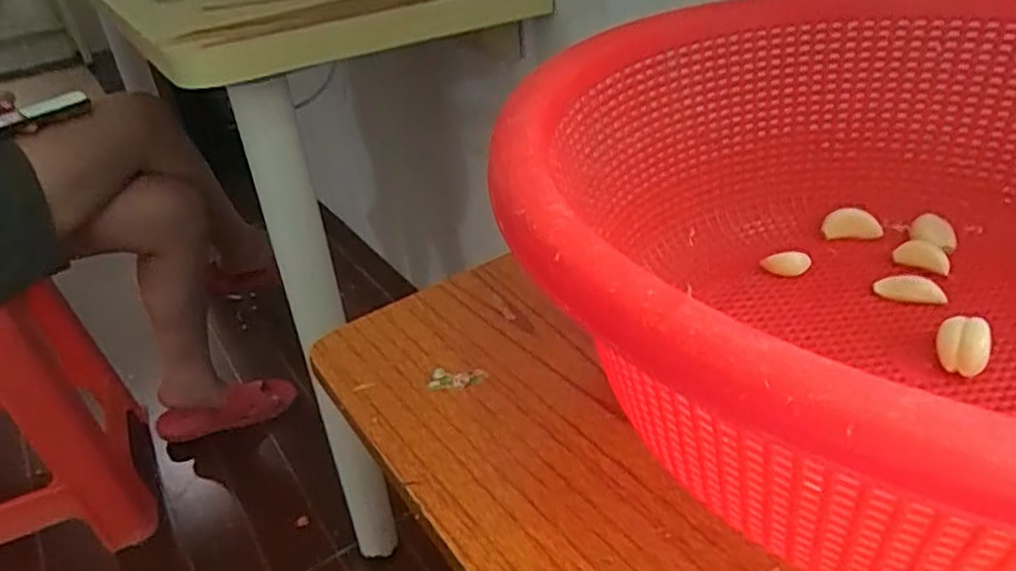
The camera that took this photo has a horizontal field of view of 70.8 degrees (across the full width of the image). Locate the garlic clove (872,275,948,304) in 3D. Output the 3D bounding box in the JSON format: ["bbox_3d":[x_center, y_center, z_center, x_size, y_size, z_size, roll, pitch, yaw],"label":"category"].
[{"bbox_3d":[0.193,0.002,0.343,0.030,0.013,0.008,16,41,28],"label":"garlic clove"}]

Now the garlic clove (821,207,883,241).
[{"bbox_3d":[0.187,-0.033,0.389,0.029,0.017,0.009,6,37,17],"label":"garlic clove"}]

